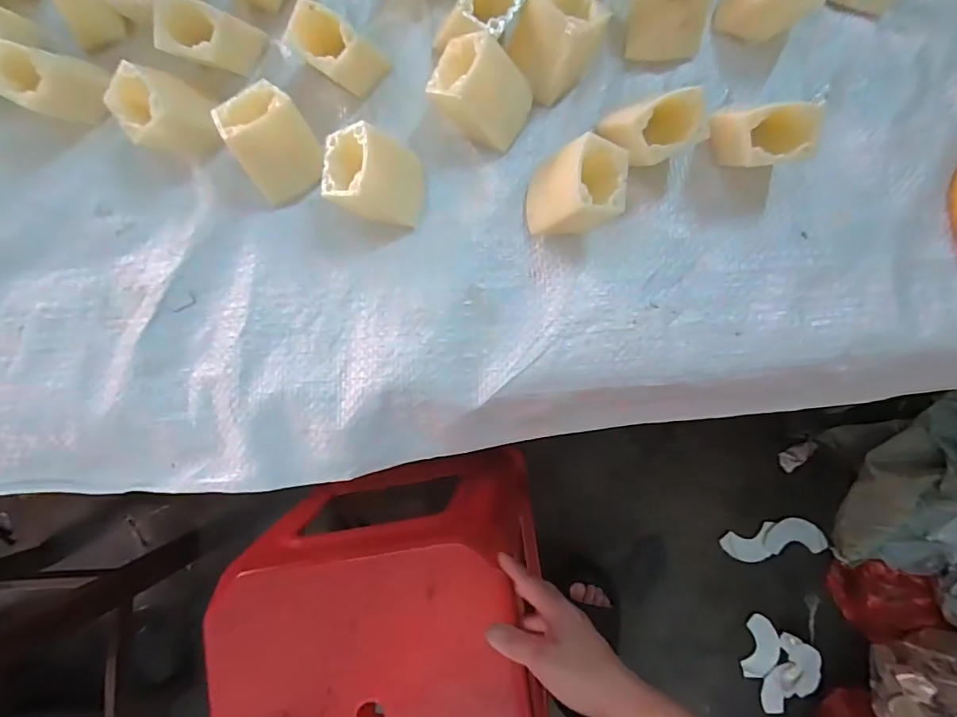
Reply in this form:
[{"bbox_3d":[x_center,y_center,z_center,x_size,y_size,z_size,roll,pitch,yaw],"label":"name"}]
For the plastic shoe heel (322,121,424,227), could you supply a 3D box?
[{"bbox_3d":[-0.051,-0.086,0.236,0.037,0.036,0.043,4,85,14],"label":"plastic shoe heel"}]

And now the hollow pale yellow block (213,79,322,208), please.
[{"bbox_3d":[-0.101,-0.106,0.238,0.035,0.047,0.018,-39,49,-9],"label":"hollow pale yellow block"}]

